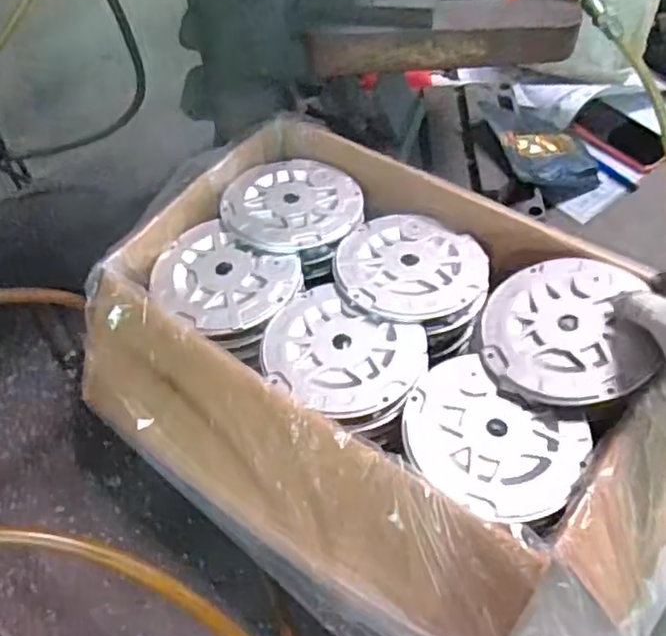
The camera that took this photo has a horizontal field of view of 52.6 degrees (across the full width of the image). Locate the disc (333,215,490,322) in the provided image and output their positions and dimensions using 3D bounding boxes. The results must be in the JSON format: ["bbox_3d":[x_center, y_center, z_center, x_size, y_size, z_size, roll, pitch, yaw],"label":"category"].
[{"bbox_3d":[0.065,-0.050,0.617,0.127,0.009,0.132,-2,53,3],"label":"disc"}]

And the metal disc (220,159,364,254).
[{"bbox_3d":[-0.040,-0.115,0.663,0.132,0.016,0.130,-2,53,3],"label":"metal disc"}]

